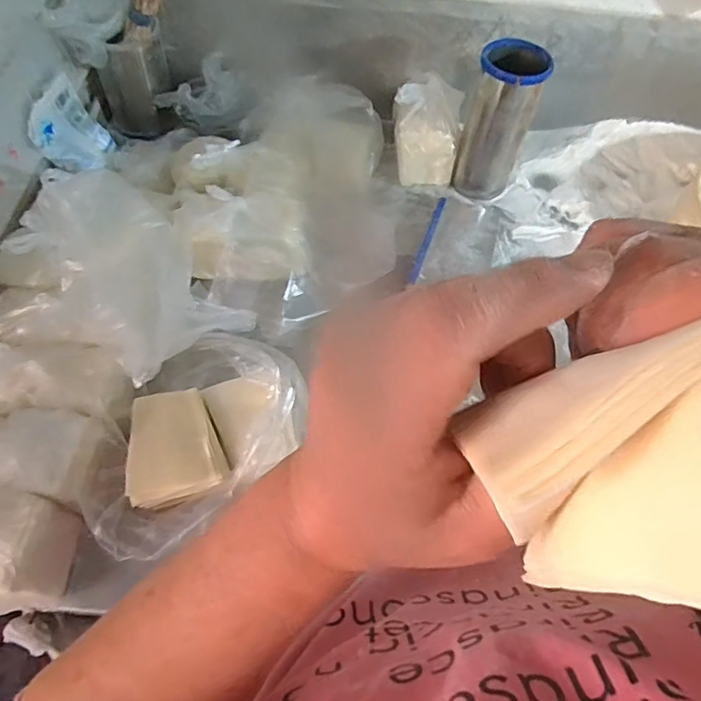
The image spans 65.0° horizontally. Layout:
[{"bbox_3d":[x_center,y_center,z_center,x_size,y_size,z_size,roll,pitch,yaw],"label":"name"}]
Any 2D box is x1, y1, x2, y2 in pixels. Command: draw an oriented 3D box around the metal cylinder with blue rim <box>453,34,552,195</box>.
[{"bbox_3d":[0.208,-0.319,0.781,0.088,0.205,0.083,22,60,9],"label":"metal cylinder with blue rim"}]

